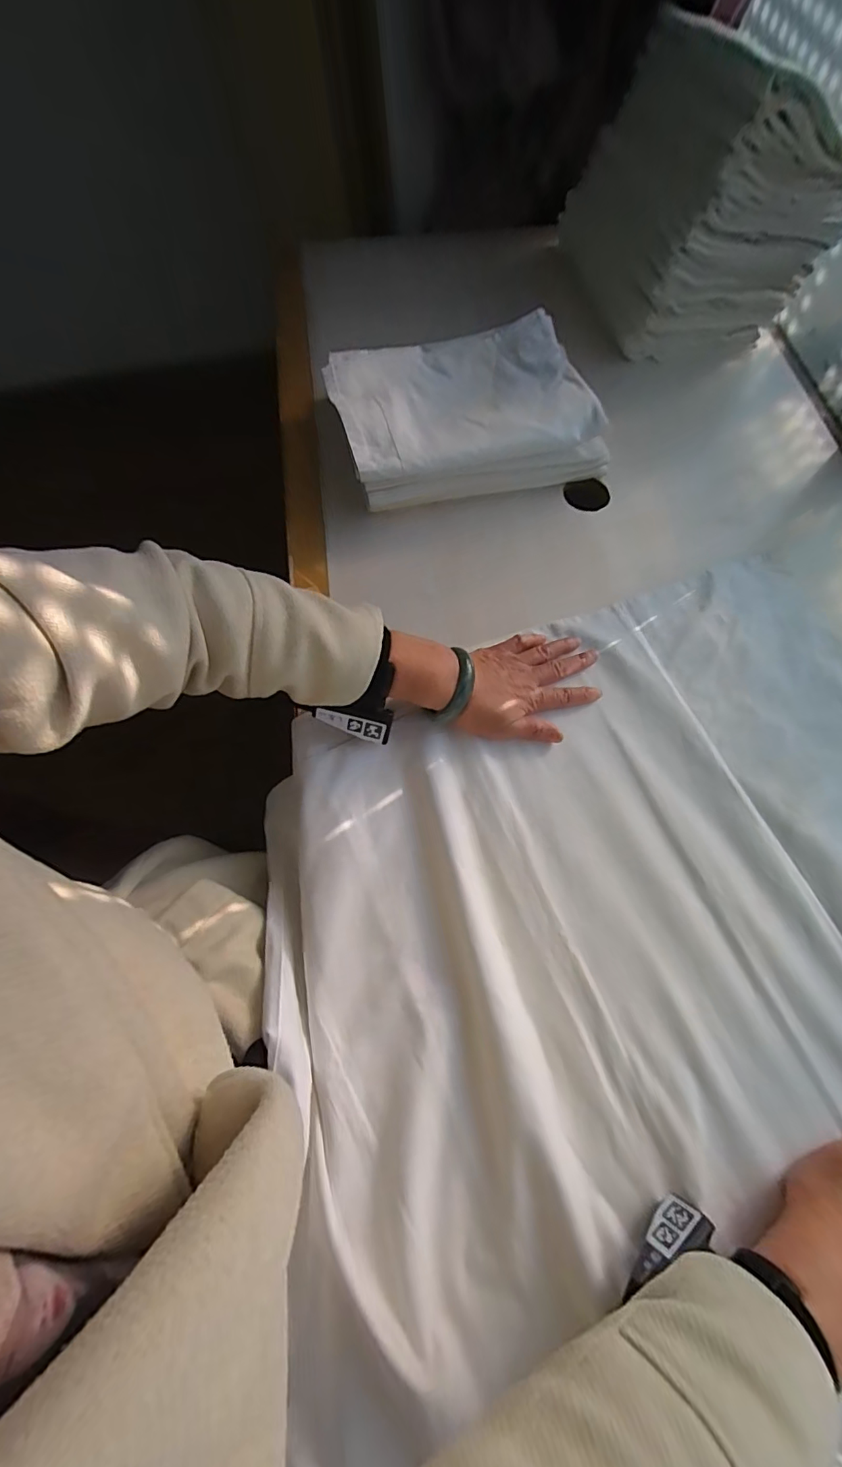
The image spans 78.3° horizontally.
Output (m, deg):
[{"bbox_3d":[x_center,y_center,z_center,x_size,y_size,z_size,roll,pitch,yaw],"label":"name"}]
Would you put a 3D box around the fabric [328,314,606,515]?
[{"bbox_3d":[0.044,-0.369,0.589,0.279,0.071,0.206,-12,68,-8],"label":"fabric"}]

